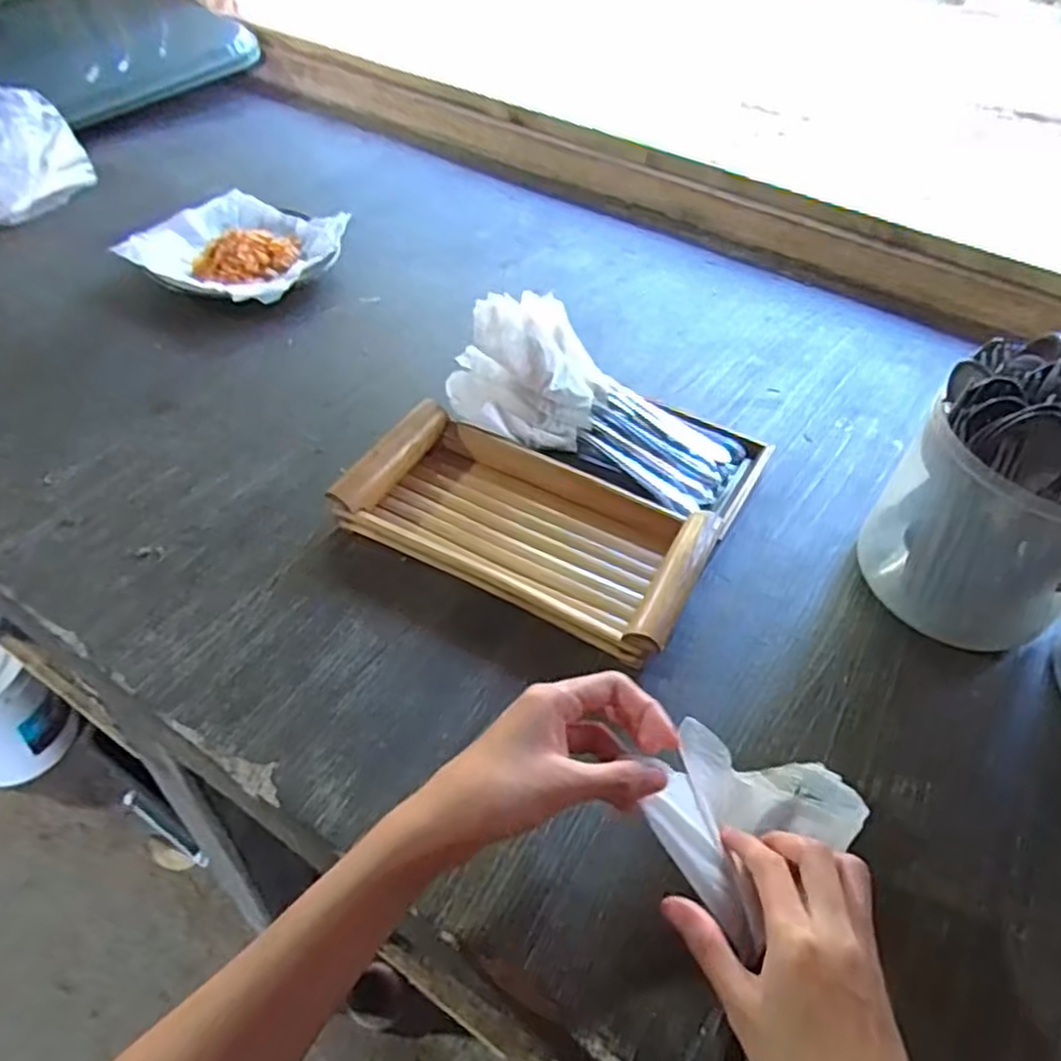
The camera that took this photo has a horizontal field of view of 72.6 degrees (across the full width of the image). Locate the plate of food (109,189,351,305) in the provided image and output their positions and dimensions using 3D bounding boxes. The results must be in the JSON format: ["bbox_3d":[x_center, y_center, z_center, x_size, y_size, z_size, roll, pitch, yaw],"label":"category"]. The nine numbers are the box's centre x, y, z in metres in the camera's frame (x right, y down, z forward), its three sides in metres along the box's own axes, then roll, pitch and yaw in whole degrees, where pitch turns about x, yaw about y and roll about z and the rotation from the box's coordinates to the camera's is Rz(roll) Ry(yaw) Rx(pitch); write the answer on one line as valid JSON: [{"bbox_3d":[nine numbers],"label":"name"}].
[{"bbox_3d":[-0.296,-0.285,0.740,0.179,0.034,0.176,3,49,-4],"label":"plate of food"}]

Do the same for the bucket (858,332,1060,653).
[{"bbox_3d":[0.316,-0.019,0.470,0.136,0.176,0.122,34,54,22],"label":"bucket"}]

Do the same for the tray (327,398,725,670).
[{"bbox_3d":[0.001,-0.008,0.516,0.241,0.041,0.138,25,51,15],"label":"tray"}]

